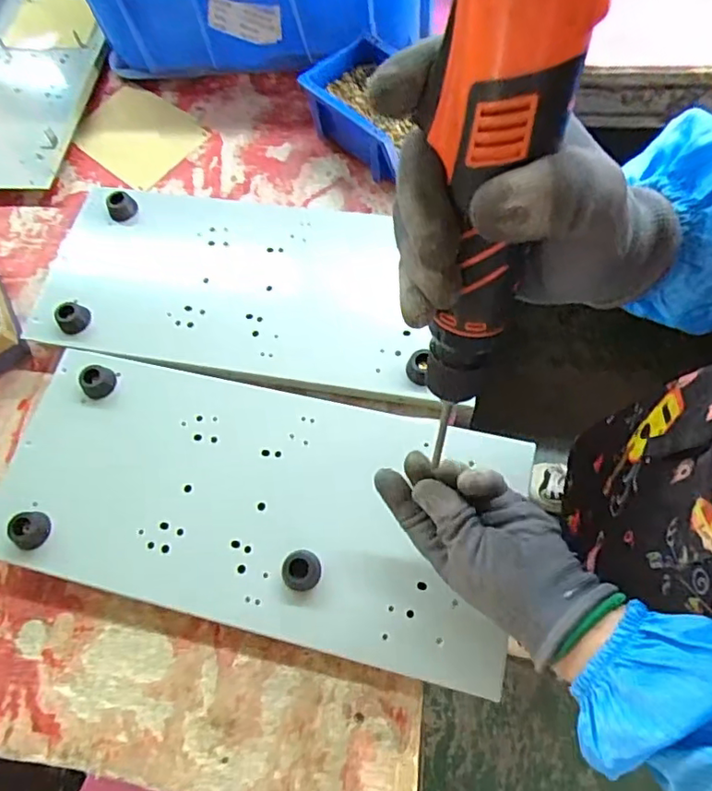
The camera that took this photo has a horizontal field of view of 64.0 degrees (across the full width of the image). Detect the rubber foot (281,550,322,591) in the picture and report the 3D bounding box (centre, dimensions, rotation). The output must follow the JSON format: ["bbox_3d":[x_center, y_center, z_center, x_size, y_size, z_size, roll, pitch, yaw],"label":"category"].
[{"bbox_3d":[-0.044,0.135,0.445,0.030,0.021,0.030,-3,66,6],"label":"rubber foot"}]

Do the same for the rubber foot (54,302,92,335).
[{"bbox_3d":[-0.272,-0.077,0.545,0.027,0.017,0.028,-23,66,-3],"label":"rubber foot"}]

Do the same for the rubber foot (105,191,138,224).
[{"bbox_3d":[-0.243,-0.195,0.592,0.028,0.023,0.024,-32,67,-7],"label":"rubber foot"}]

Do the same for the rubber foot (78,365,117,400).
[{"bbox_3d":[-0.235,-0.014,0.517,0.030,0.018,0.027,-42,68,-11],"label":"rubber foot"}]

